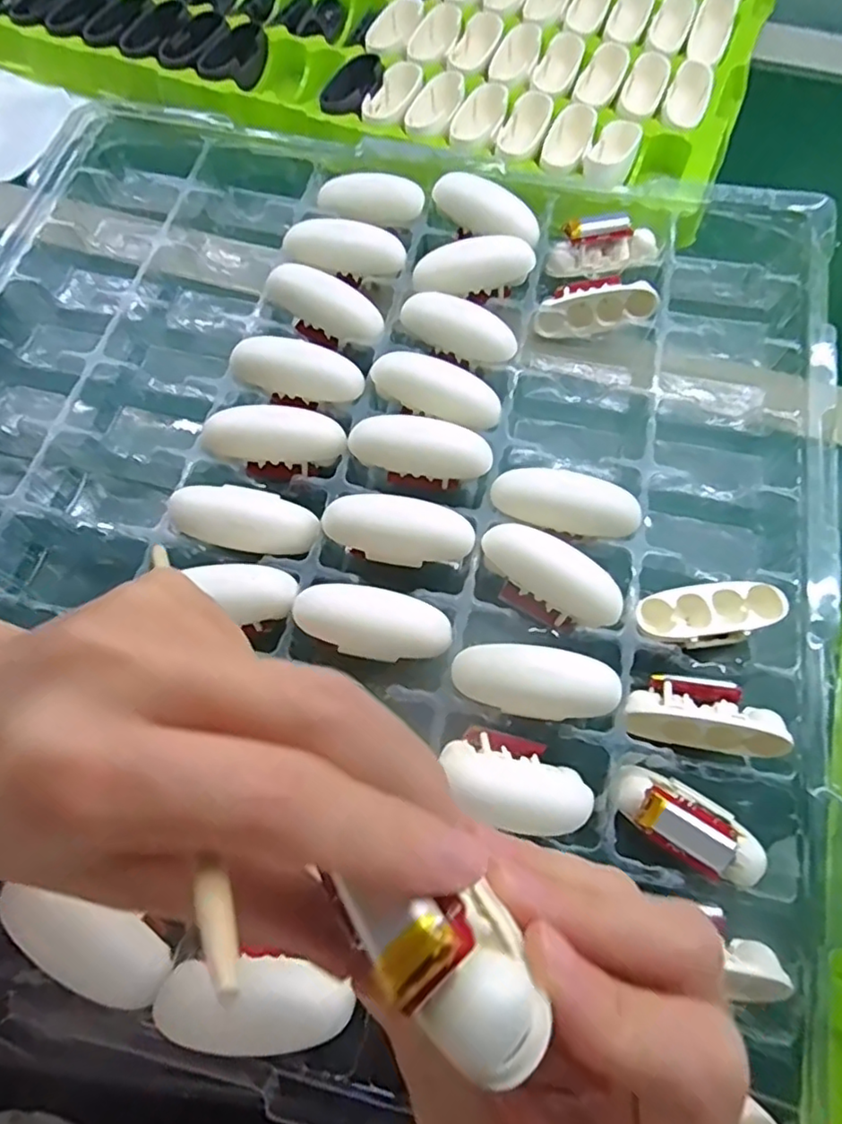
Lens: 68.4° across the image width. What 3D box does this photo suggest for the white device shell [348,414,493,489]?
[{"bbox_3d":[0.000,-0.054,0.295,0.066,0.030,0.011,13,24,0],"label":"white device shell"}]

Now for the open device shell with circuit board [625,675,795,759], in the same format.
[{"bbox_3d":[0.118,0.062,0.258,0.060,0.018,0.027,11,68,5],"label":"open device shell with circuit board"}]

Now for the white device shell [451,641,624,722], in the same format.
[{"bbox_3d":[0.047,0.048,0.251,0.066,0.015,0.026,9,67,4],"label":"white device shell"}]

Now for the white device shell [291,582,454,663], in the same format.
[{"bbox_3d":[-0.020,0.026,0.263,0.066,0.013,0.026,13,67,-9],"label":"white device shell"}]

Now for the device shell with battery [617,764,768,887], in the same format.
[{"bbox_3d":[0.106,0.102,0.240,0.060,0.015,0.026,31,71,13],"label":"device shell with battery"}]

